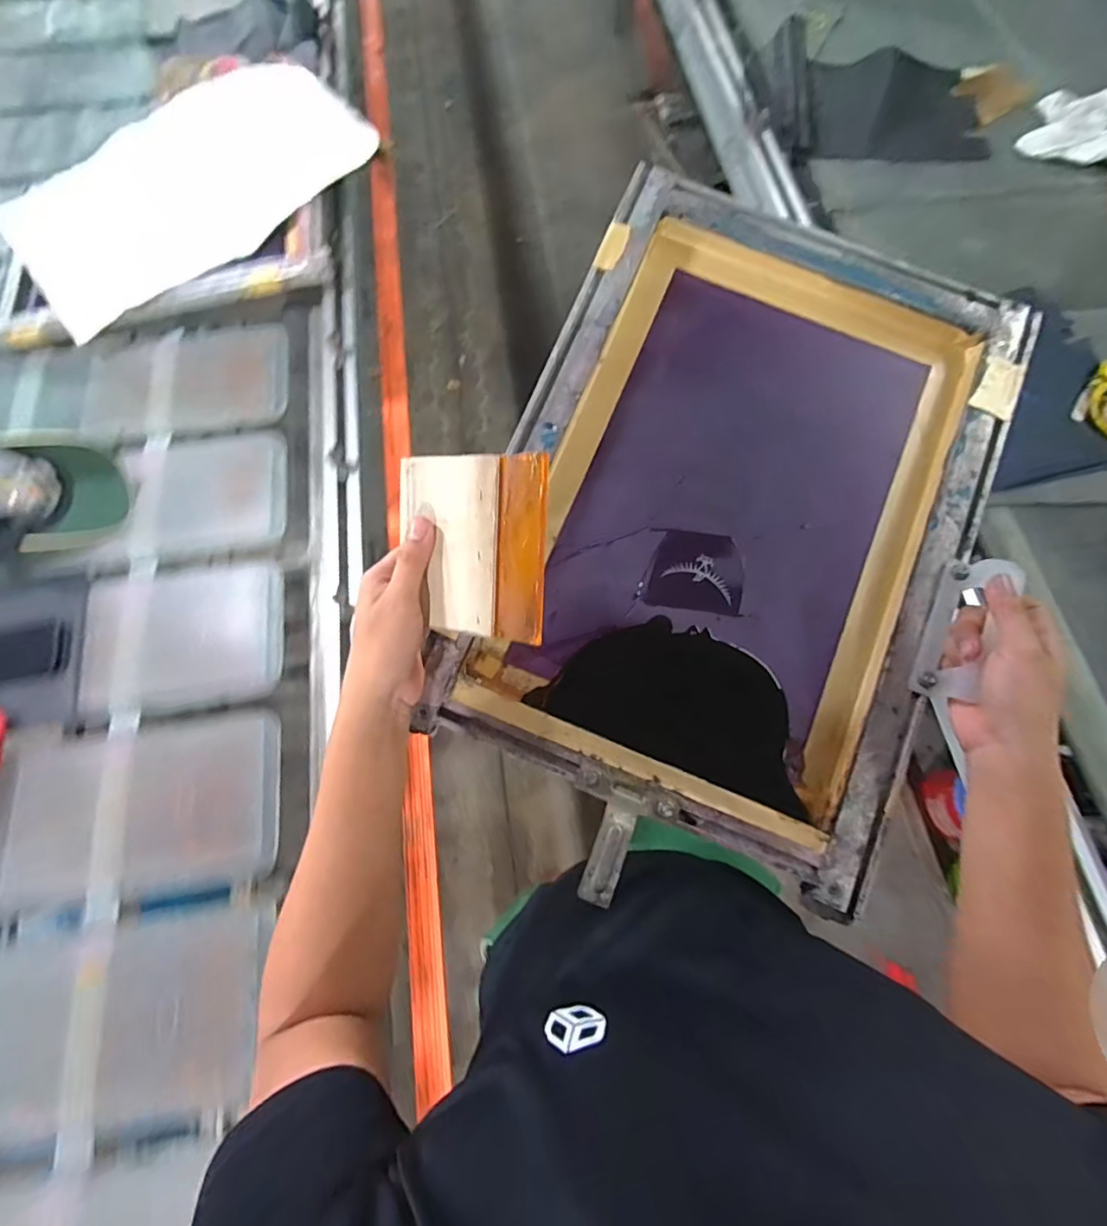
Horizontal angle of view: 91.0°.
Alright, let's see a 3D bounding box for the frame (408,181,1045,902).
[{"bbox_3d":[0.149,-0.081,0.470,0.385,0.045,0.563,21,81,2],"label":"frame"}]

